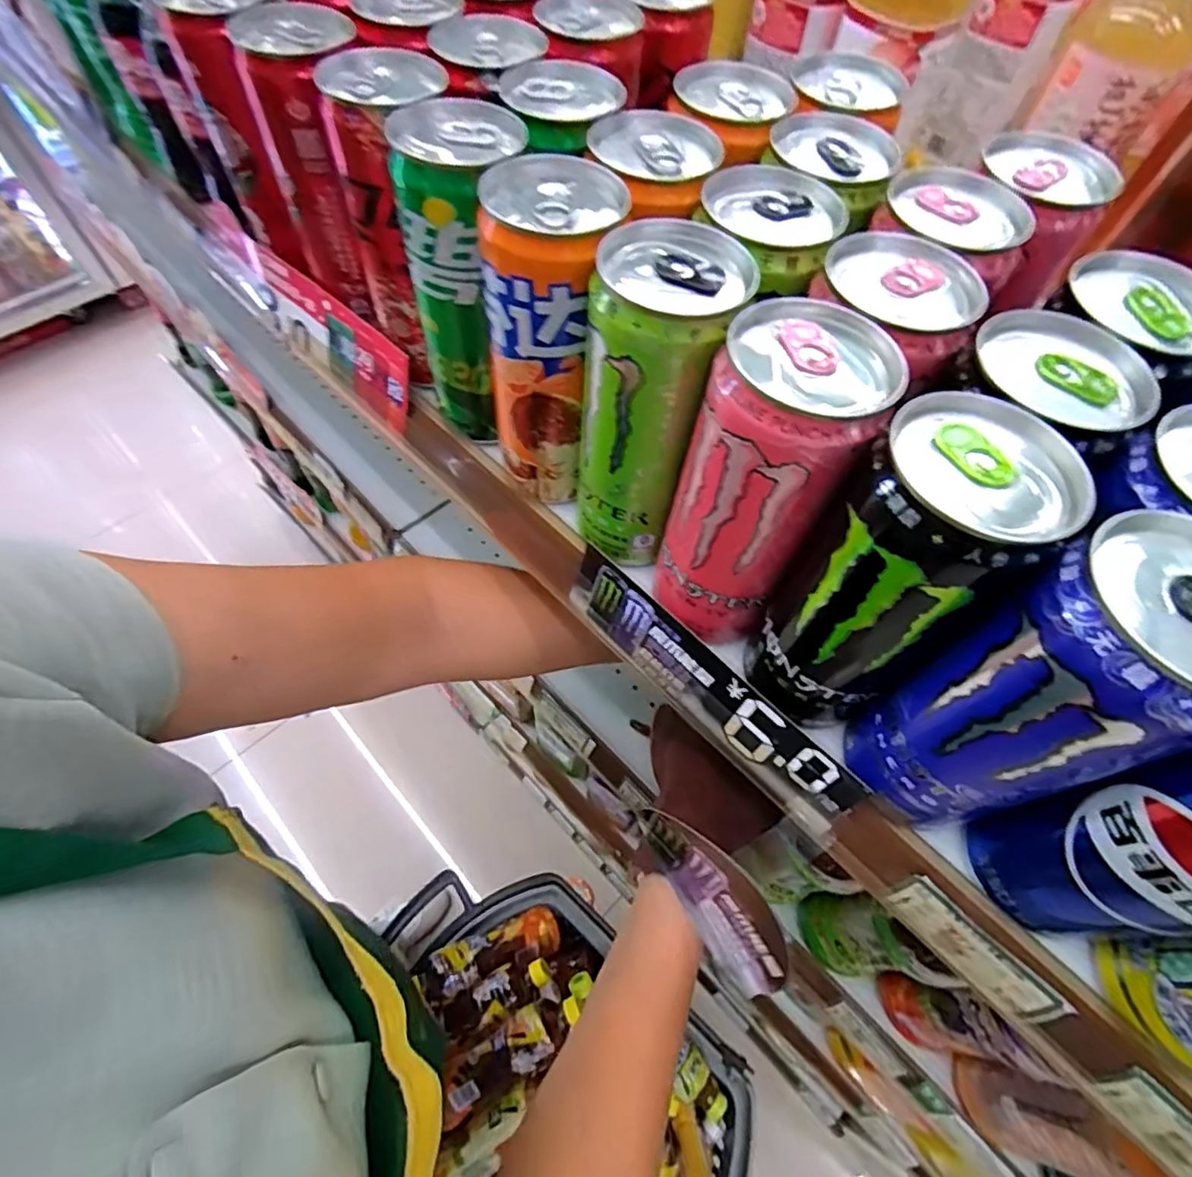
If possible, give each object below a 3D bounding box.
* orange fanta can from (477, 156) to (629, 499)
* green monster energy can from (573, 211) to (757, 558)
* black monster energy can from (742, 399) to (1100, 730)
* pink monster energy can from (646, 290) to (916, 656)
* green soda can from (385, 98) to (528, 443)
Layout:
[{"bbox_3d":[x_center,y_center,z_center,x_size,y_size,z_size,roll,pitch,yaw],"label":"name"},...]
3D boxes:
[{"bbox_3d":[-0.022,-0.108,0.279,0.054,0.137,0.059,13,61,5],"label":"orange fanta can"},{"bbox_3d":[0.021,-0.073,0.257,0.056,0.133,0.054,13,61,5],"label":"green monster energy can"},{"bbox_3d":[0.100,0.002,0.216,0.052,0.135,0.053,1,61,-2],"label":"black monster energy can"},{"bbox_3d":[0.060,-0.037,0.236,0.055,0.127,0.059,29,64,13],"label":"pink monster energy can"},{"bbox_3d":[-0.062,-0.145,0.298,0.055,0.137,0.059,4,61,0],"label":"green soda can"}]

